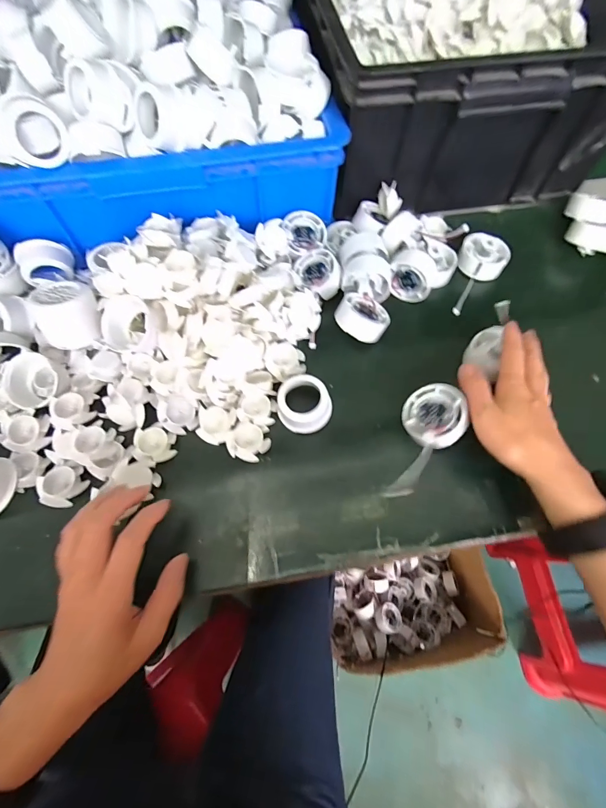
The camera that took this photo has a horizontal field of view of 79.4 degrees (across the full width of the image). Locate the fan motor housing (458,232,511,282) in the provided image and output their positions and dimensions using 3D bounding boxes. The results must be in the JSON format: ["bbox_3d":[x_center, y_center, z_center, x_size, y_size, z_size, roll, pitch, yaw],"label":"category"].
[{"bbox_3d":[0.224,-0.181,0.459,0.057,0.037,0.057,0,66,0],"label":"fan motor housing"}]

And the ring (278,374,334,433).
[{"bbox_3d":[0.001,0.002,0.362,0.052,0.039,0.047,38,71,15],"label":"ring"}]

